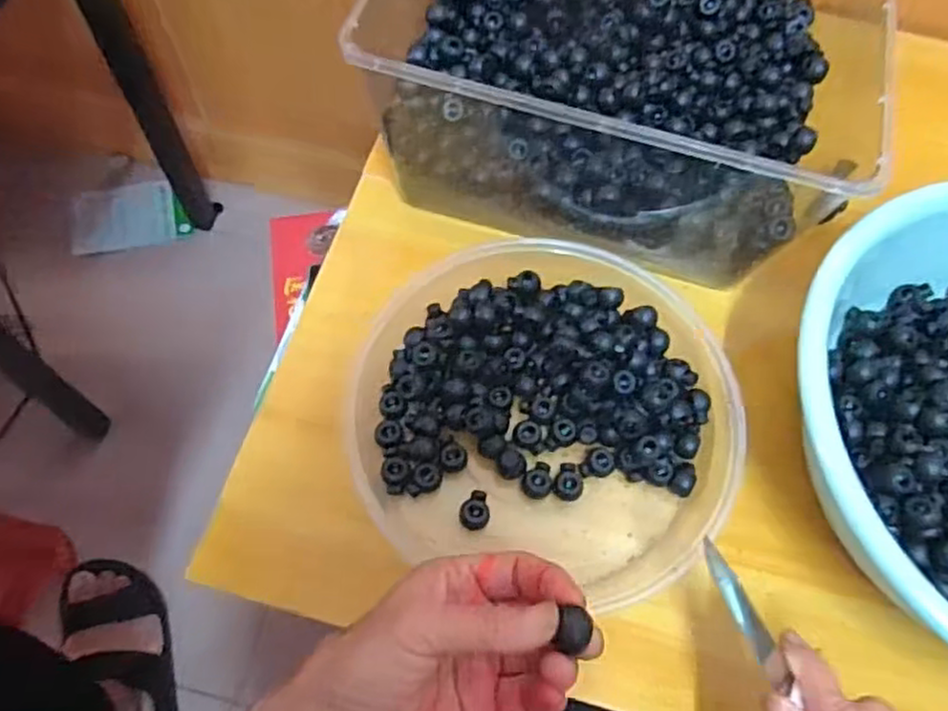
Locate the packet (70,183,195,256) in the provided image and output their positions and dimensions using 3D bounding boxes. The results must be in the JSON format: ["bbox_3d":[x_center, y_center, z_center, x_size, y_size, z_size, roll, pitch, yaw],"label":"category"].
[{"bbox_3d":[-0.540,-0.216,1.109,0.169,0.017,0.094,-13,89,-11],"label":"packet"}]

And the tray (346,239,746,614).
[{"bbox_3d":[0.043,0.031,0.433,0.228,0.041,0.215,16,66,4],"label":"tray"}]

